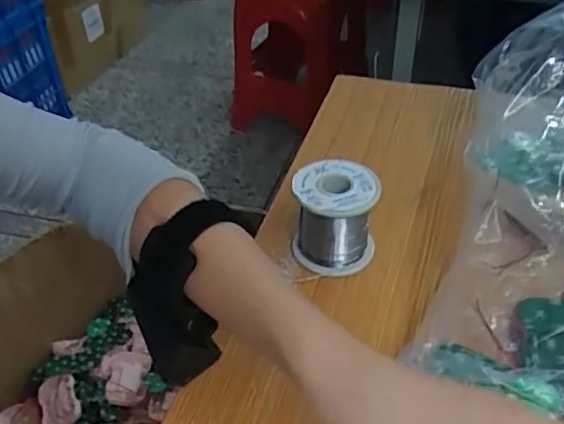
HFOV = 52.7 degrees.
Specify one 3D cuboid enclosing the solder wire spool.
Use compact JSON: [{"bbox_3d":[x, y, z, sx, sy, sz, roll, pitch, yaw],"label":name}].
[{"bbox_3d":[0.039,0.006,0.428,0.060,0.071,0.055,-2,42,2],"label":"solder wire spool"}]

